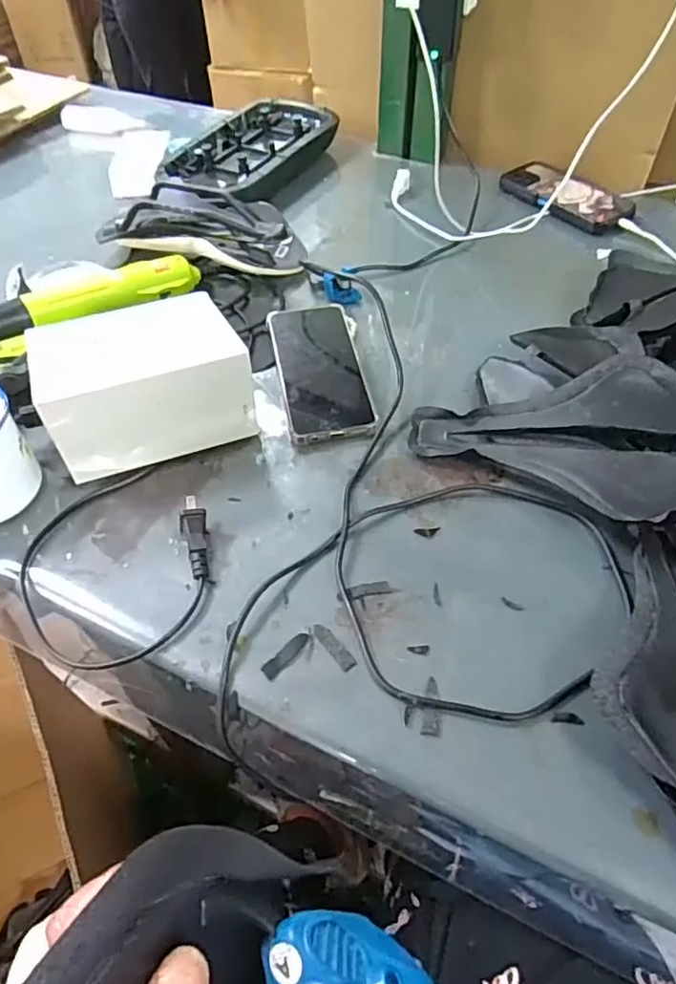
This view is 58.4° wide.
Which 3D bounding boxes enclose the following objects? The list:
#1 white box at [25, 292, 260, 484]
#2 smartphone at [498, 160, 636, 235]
[{"bbox_3d":[-0.157,-0.091,0.500,0.153,0.084,0.095,-17,54,-13],"label":"white box"},{"bbox_3d":[0.297,-0.386,0.784,0.086,0.020,0.172,-34,59,-24],"label":"smartphone"}]

